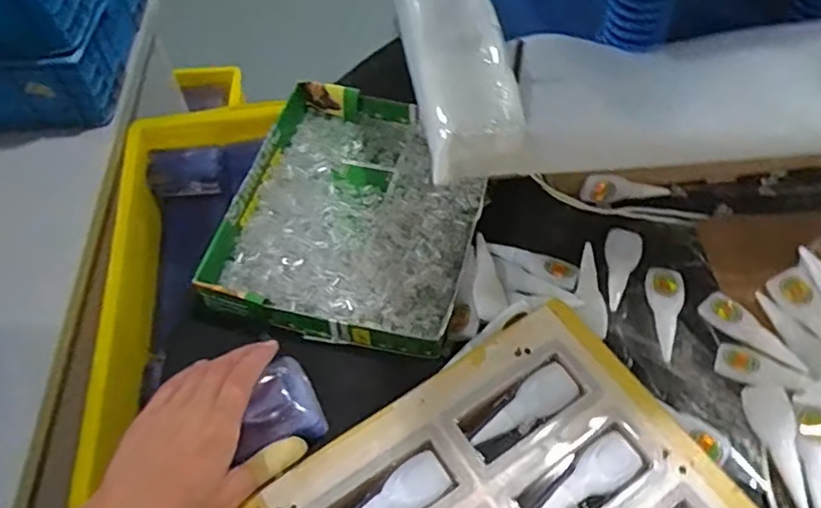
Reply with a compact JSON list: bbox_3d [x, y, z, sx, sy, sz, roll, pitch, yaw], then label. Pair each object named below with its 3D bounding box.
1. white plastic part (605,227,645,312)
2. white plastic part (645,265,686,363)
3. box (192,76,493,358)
[{"bbox_3d":[0.180,0.011,0.530,0.031,0.008,0.088,19,58,12],"label":"white plastic part"},{"bbox_3d":[0.209,0.049,0.505,0.030,0.011,0.085,12,57,8],"label":"white plastic part"},{"bbox_3d":[-0.047,-0.044,0.563,0.216,0.036,0.266,14,57,9],"label":"box"}]

